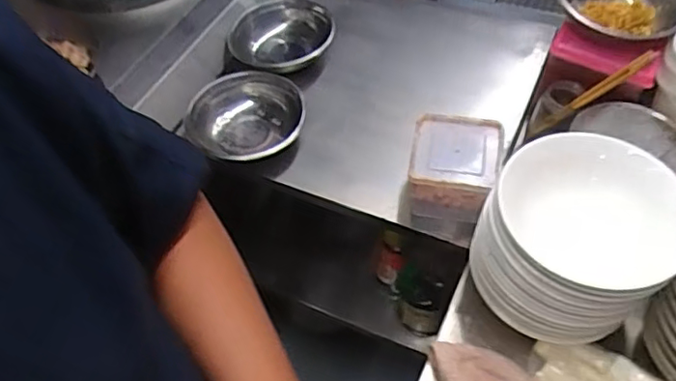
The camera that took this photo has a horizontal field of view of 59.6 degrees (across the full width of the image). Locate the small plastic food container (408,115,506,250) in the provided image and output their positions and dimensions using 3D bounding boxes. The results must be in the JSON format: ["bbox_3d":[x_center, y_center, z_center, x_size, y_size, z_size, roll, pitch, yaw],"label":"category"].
[{"bbox_3d":[0.156,-0.020,0.808,0.116,0.100,0.135,11,54,14],"label":"small plastic food container"}]

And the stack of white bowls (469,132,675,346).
[{"bbox_3d":[0.269,0.053,0.672,0.192,0.137,0.201,28,60,24],"label":"stack of white bowls"}]

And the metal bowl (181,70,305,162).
[{"bbox_3d":[-0.133,-0.100,0.904,0.172,0.067,0.161,-2,52,3],"label":"metal bowl"}]

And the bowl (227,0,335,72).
[{"bbox_3d":[-0.094,-0.254,1.031,0.177,0.067,0.168,-1,52,4],"label":"bowl"}]

